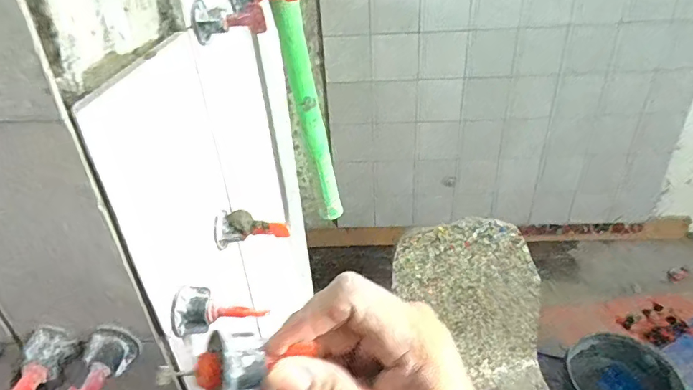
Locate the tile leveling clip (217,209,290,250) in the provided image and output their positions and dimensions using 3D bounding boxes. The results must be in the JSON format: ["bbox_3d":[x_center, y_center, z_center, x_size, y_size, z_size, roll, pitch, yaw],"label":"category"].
[{"bbox_3d":[-0.076,0.024,0.370,0.056,0.024,0.020,-8,33,-6],"label":"tile leveling clip"}]

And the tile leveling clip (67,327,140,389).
[{"bbox_3d":[-0.140,0.103,0.263,0.024,0.023,0.046,-5,33,-2],"label":"tile leveling clip"}]

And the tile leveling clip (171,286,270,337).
[{"bbox_3d":[-0.081,0.074,0.299,0.059,0.024,0.022,-5,33,-1],"label":"tile leveling clip"}]

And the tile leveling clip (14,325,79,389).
[{"bbox_3d":[-0.182,0.107,0.262,0.021,0.029,0.059,6,35,15],"label":"tile leveling clip"}]

